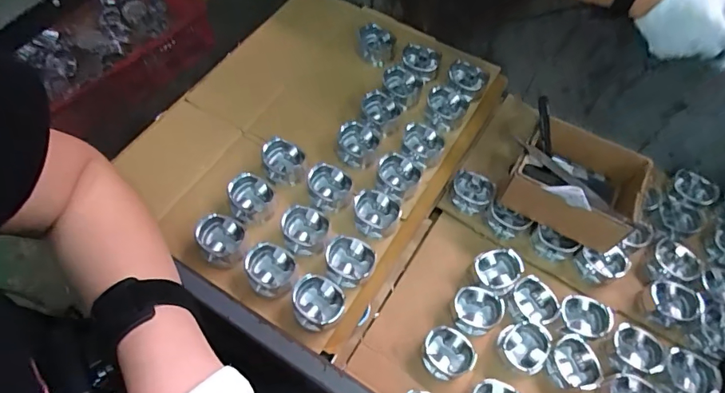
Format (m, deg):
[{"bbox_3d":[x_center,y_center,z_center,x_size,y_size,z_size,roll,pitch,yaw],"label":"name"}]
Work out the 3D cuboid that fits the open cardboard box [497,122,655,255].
[{"bbox_3d":[0.360,-0.029,0.788,0.198,0.100,0.163,27,62,12],"label":"open cardboard box"}]

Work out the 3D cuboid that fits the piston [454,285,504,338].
[{"bbox_3d":[0.186,0.184,0.747,0.071,0.042,0.073,1,60,-2],"label":"piston"}]

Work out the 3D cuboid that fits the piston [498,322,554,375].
[{"bbox_3d":[0.256,0.233,0.726,0.073,0.052,0.071,1,60,-2],"label":"piston"}]

